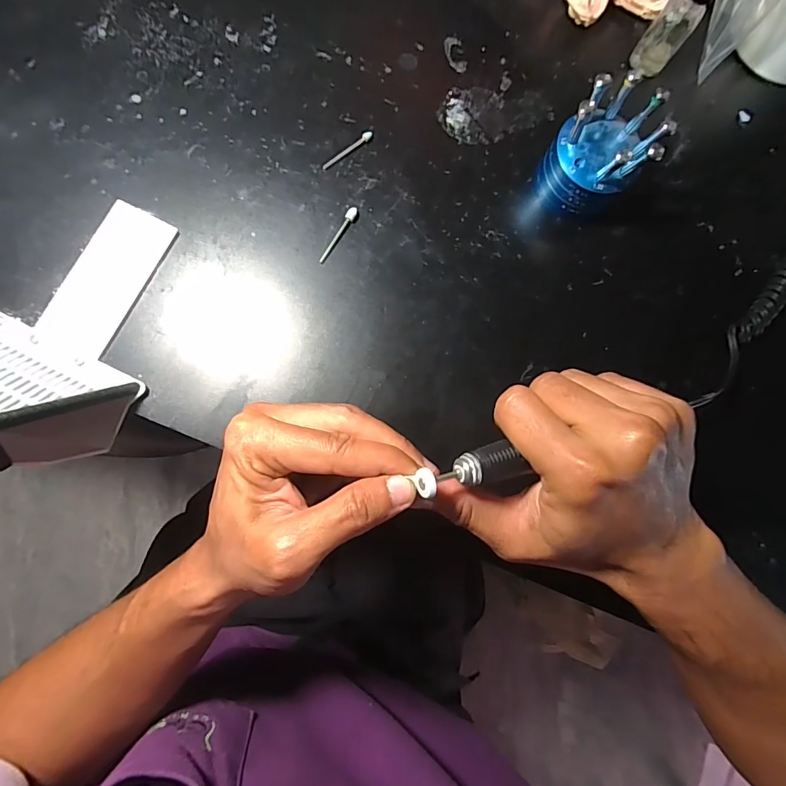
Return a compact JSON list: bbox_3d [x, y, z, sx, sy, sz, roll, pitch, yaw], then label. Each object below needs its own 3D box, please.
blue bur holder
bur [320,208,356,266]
[{"bbox_3d":[0.135,-0.156,0.287,0.058,0.067,0.054,1,83,-6],"label":"blue bur holder"},{"bbox_3d":[-0.037,-0.108,0.297,0.006,0.005,0.044,28,81,-2],"label":"bur"}]

